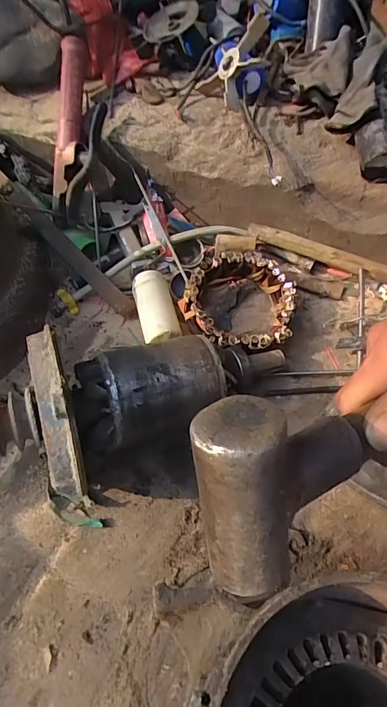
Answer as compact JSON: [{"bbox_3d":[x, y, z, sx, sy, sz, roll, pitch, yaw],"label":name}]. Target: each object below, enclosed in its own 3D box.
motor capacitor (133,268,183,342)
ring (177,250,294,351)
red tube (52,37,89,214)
[{"bbox_3d":[-0.056,-0.062,0.612,0.053,0.054,0.118,-14,57,-5],"label":"motor capacitor"},{"bbox_3d":[0.068,-0.079,0.610,0.157,0.072,0.183,9,59,7],"label":"ring"},{"bbox_3d":[-0.208,-0.376,0.676,0.045,0.045,0.279,5,87,5],"label":"red tube"}]

